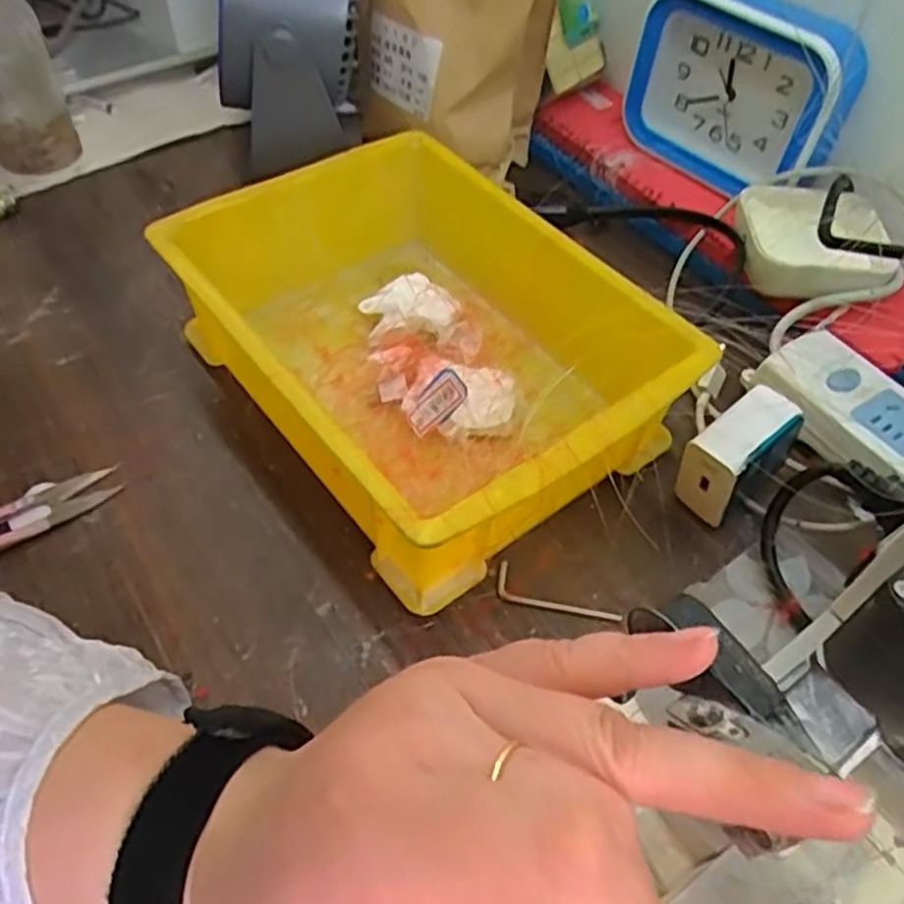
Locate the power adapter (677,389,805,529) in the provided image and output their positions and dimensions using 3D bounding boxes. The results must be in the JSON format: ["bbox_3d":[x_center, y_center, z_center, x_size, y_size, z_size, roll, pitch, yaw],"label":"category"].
[{"bbox_3d":[0.137,0.002,0.359,0.049,0.050,0.030,-34,61,-25],"label":"power adapter"}]

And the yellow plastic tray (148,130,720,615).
[{"bbox_3d":[-0.024,-0.068,0.393,0.181,0.066,0.271,-28,58,-23],"label":"yellow plastic tray"}]

